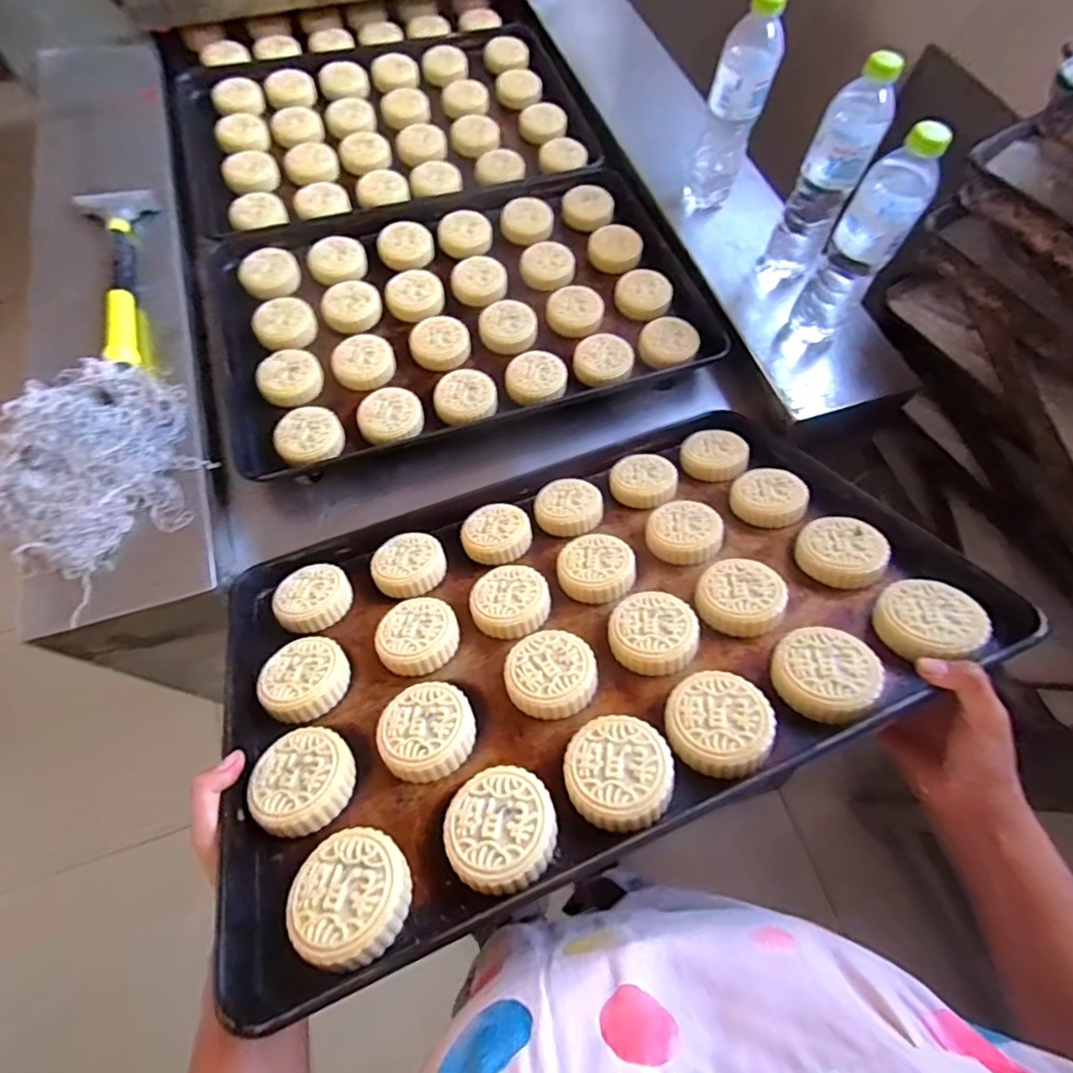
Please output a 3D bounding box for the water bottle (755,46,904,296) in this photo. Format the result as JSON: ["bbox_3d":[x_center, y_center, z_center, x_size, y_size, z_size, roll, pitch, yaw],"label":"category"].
[{"bbox_3d":[0.322,-0.392,0.637,0.069,0.234,0.071,26,68,12],"label":"water bottle"}]

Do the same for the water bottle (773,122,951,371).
[{"bbox_3d":[0.330,-0.287,0.590,0.066,0.236,0.068,31,69,13],"label":"water bottle"}]

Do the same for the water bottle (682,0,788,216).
[{"bbox_3d":[0.243,-0.532,0.707,0.072,0.246,0.067,17,66,8],"label":"water bottle"}]

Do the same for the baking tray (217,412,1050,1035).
[{"bbox_3d":[0.039,0.060,0.505,0.594,0.035,0.393,-20,42,-11],"label":"baking tray"}]

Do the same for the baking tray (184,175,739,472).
[{"bbox_3d":[-0.111,-0.314,0.728,0.596,0.027,0.394,-17,66,-8],"label":"baking tray"}]

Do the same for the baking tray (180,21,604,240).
[{"bbox_3d":[-0.234,-0.663,0.876,0.587,0.029,0.399,-15,66,-7],"label":"baking tray"}]

